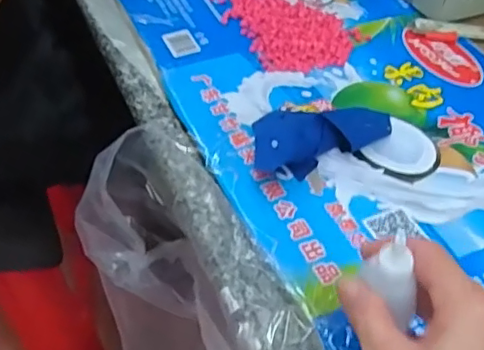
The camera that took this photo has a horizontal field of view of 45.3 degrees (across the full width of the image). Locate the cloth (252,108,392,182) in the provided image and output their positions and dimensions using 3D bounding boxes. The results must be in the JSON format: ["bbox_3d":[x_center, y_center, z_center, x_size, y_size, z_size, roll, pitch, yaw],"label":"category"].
[{"bbox_3d":[0.065,-0.031,0.444,0.108,0.029,0.065,2,48,-2],"label":"cloth"}]

